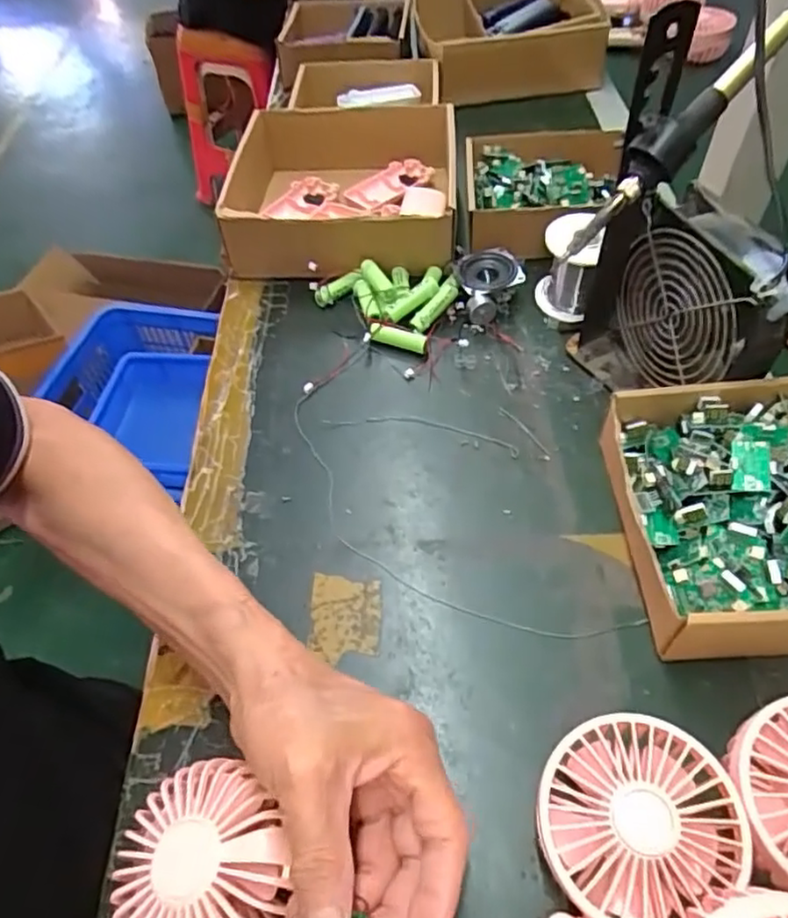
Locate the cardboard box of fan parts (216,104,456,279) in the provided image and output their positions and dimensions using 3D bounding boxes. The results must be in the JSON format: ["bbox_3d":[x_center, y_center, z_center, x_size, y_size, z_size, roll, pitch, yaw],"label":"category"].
[{"bbox_3d":[-0.052,-0.272,0.640,0.219,0.066,0.221,0,53,5],"label":"cardboard box of fan parts"}]

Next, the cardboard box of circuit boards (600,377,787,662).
[{"bbox_3d":[0.213,0.033,0.390,0.151,0.062,0.166,-6,53,1],"label":"cardboard box of circuit boards"}]

